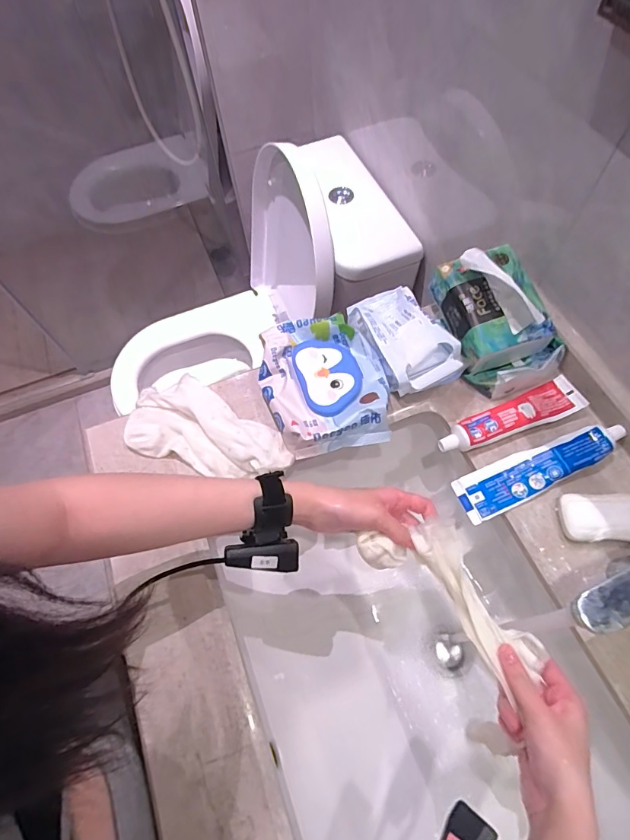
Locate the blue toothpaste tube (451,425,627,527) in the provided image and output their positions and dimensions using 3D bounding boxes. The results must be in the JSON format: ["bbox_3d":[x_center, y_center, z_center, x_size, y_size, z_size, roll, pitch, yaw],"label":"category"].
[{"bbox_3d":[0.253,0.051,0.488,0.194,0.027,0.051,-21,64,-8],"label":"blue toothpaste tube"}]

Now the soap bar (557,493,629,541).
[{"bbox_3d":[0.298,0.101,0.461,0.077,0.023,0.049,0,64,3],"label":"soap bar"}]

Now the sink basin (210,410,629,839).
[{"bbox_3d":[0.116,0.281,0.490,0.339,0.170,0.516,-22,64,-8],"label":"sink basin"}]

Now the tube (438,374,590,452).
[{"bbox_3d":[0.227,-0.004,0.520,0.181,0.023,0.045,-20,64,-7],"label":"tube"}]

